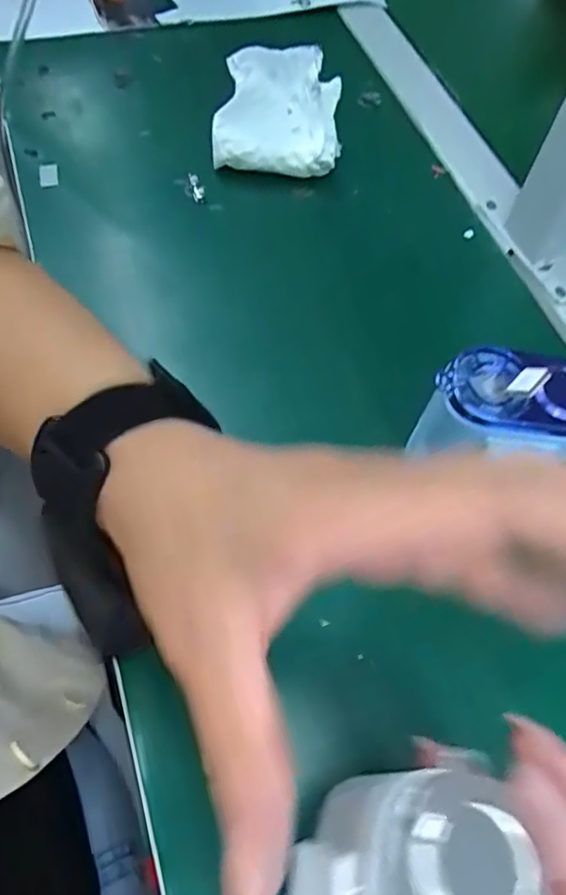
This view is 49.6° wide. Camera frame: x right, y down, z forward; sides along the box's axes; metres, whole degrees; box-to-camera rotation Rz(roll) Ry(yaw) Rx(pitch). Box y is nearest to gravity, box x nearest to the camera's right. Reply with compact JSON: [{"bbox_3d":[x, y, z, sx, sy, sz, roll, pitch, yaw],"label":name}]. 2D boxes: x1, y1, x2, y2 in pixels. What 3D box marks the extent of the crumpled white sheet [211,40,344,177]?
[{"bbox_3d":[-0.006,-0.224,0.413,0.085,0.023,0.075,3,104,-3],"label":"crumpled white sheet"}]

